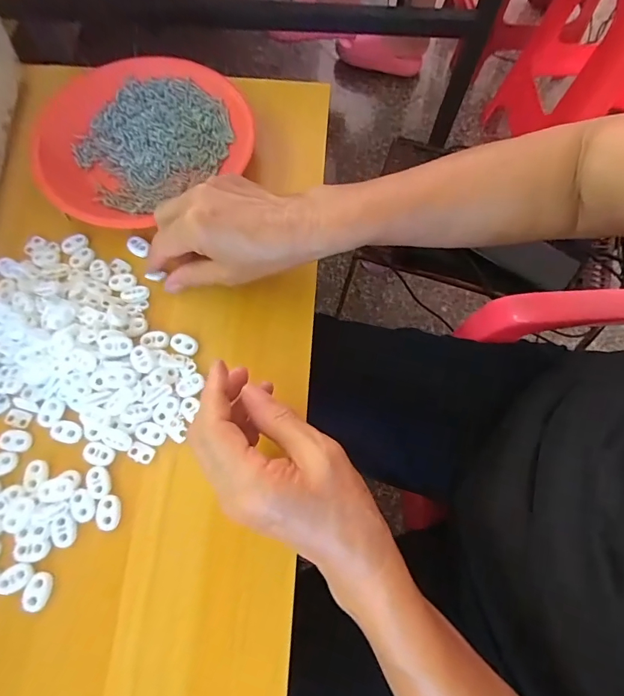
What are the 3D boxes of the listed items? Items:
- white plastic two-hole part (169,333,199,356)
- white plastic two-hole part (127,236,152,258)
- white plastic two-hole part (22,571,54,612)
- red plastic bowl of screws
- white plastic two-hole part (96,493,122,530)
[{"bbox_3d":[-0.102,-0.003,0.332,0.023,0.004,0.014,25,71,9],"label":"white plastic two-hole part"},{"bbox_3d":[-0.152,-0.089,0.365,0.021,0.005,0.016,27,72,9],"label":"white plastic two-hole part"},{"bbox_3d":[-0.178,0.158,0.270,0.016,0.004,0.022,10,70,3],"label":"white plastic two-hole part"},{"bbox_3d":[-0.171,-0.205,0.395,0.189,0.026,0.190,0,70,0],"label":"red plastic bowl of screws"},{"bbox_3d":[-0.141,0.114,0.289,0.015,0.004,0.023,-1,70,-1],"label":"white plastic two-hole part"}]

